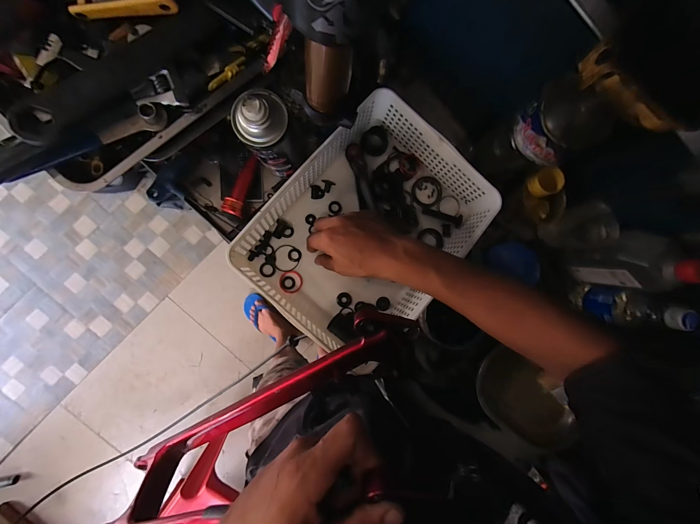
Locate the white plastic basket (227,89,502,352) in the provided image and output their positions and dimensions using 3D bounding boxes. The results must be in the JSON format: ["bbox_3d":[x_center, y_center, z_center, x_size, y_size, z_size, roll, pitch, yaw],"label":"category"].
[{"bbox_3d":[0.028,-0.049,0.434,0.243,0.076,0.320,41,85,-5],"label":"white plastic basket"}]

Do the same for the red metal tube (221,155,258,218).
[{"bbox_3d":[-0.168,-0.118,0.453,0.027,0.022,0.095,15,88,-7],"label":"red metal tube"}]

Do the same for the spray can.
[{"bbox_3d":[-0.105,-0.152,0.376,0.058,0.163,0.049,-17,92,-7],"label":"spray can"}]

